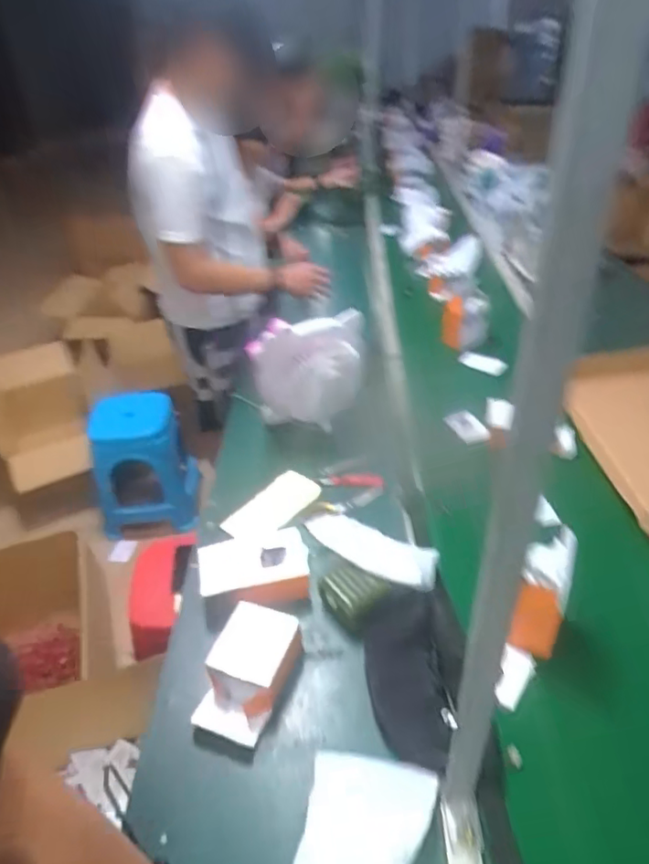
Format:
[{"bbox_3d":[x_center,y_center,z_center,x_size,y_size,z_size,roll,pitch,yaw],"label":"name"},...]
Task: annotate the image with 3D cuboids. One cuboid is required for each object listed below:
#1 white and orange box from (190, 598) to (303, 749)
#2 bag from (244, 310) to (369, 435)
[{"bbox_3d":[-0.108,0.343,0.819,0.108,0.079,0.172,12,38,20],"label":"white and orange box"},{"bbox_3d":[-0.034,-0.131,1.307,0.250,0.247,0.127,-3,36,0],"label":"bag"}]

